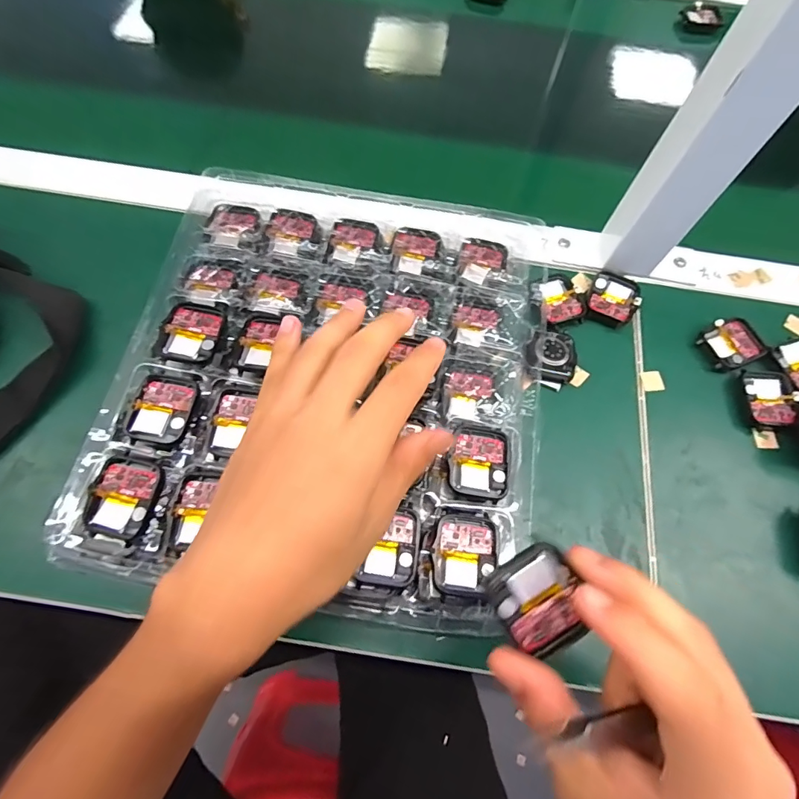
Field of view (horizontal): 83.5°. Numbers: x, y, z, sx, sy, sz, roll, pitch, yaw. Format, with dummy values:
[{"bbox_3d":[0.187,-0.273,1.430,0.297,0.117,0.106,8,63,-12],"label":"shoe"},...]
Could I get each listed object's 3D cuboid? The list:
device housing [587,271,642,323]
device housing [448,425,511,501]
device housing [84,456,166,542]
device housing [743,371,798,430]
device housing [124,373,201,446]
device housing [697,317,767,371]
[{"bbox_3d":[0.170,-0.082,0.355,0.037,0.009,0.042,20,68,7],"label":"device housing"},{"bbox_3d":[0.049,0.038,0.276,0.036,0.005,0.044,9,70,2],"label":"device housing"},{"bbox_3d":[-0.154,0.056,0.252,0.036,0.009,0.043,16,67,5],"label":"device housing"},{"bbox_3d":[0.273,0.000,0.328,0.036,0.009,0.043,4,67,0],"label":"device housing"},{"bbox_3d":[-0.146,0.005,0.278,0.036,0.009,0.043,12,67,3],"label":"device housing"},{"bbox_3d":[0.256,-0.044,0.345,0.044,0.009,0.037,-14,68,-8],"label":"device housing"}]

